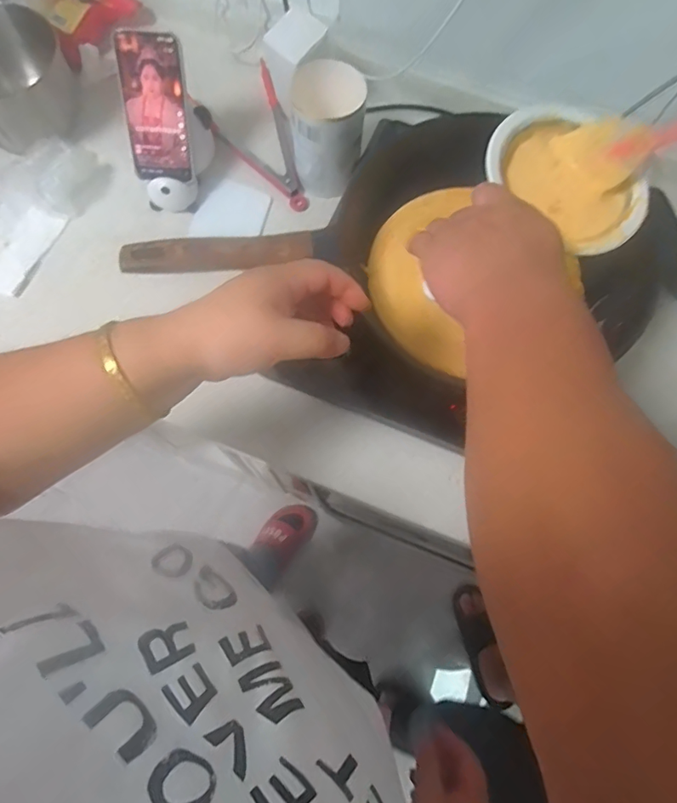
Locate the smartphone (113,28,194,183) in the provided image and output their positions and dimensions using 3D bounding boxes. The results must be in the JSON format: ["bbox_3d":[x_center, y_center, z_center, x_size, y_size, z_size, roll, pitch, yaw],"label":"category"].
[{"bbox_3d":[-0.219,-0.351,0.579,0.071,0.151,0.009,0,37,-6],"label":"smartphone"}]

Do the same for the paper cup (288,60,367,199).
[{"bbox_3d":[-0.014,-0.336,0.602,0.089,0.133,0.080,1,73,-1],"label":"paper cup"}]

